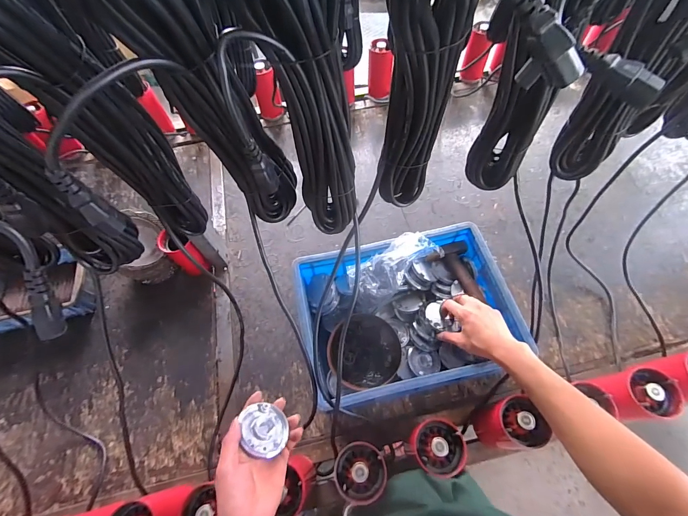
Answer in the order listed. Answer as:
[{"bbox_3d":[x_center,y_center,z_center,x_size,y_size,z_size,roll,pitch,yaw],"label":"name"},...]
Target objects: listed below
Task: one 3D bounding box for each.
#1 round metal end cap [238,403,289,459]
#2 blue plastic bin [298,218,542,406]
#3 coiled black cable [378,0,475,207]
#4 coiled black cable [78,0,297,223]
[{"bbox_3d":[-0.114,0.242,0.461,0.063,0.007,0.068,23,29,-14],"label":"round metal end cap"},{"bbox_3d":[0.120,0.107,0.675,0.388,0.177,0.272,-12,62,-4],"label":"blue plastic bin"},{"bbox_3d":[0.073,-0.155,0.339,0.067,0.319,0.060,14,63,9],"label":"coiled black cable"},{"bbox_3d":[-0.120,-0.130,0.314,0.090,0.314,0.074,2,62,3],"label":"coiled black cable"}]

